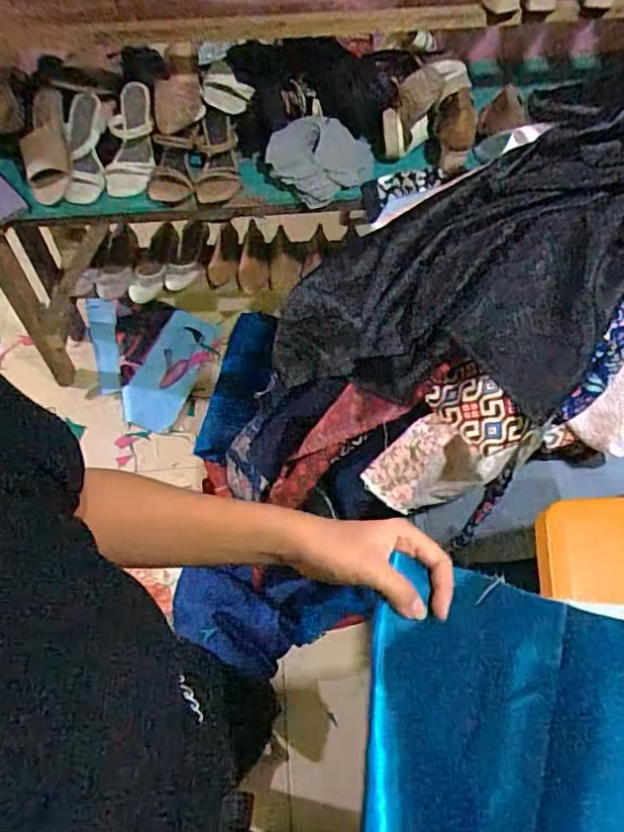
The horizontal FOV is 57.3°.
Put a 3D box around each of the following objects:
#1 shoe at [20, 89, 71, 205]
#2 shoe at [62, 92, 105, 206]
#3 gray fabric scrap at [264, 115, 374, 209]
[{"bbox_3d":[-0.504,-0.523,1.100,0.085,0.057,0.233,-1,87,0],"label":"shoe"},{"bbox_3d":[-0.463,-0.545,1.153,0.087,0.060,0.234,-2,87,0],"label":"shoe"},{"bbox_3d":[0.016,-0.501,1.101,0.181,0.067,0.170,0,60,1],"label":"gray fabric scrap"}]

